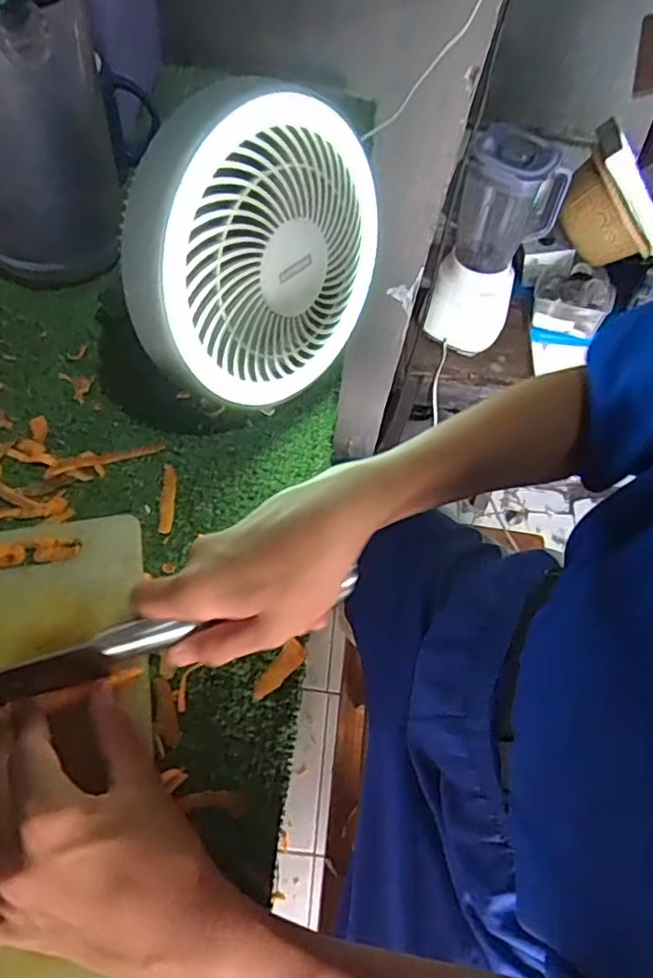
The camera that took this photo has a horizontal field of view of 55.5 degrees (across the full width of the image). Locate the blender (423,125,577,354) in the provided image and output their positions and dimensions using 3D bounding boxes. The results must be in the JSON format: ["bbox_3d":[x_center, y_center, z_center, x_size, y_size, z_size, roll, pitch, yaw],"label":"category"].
[{"bbox_3d":[0.310,-0.438,1.169,0.154,0.412,0.165,24,58,9],"label":"blender"}]

